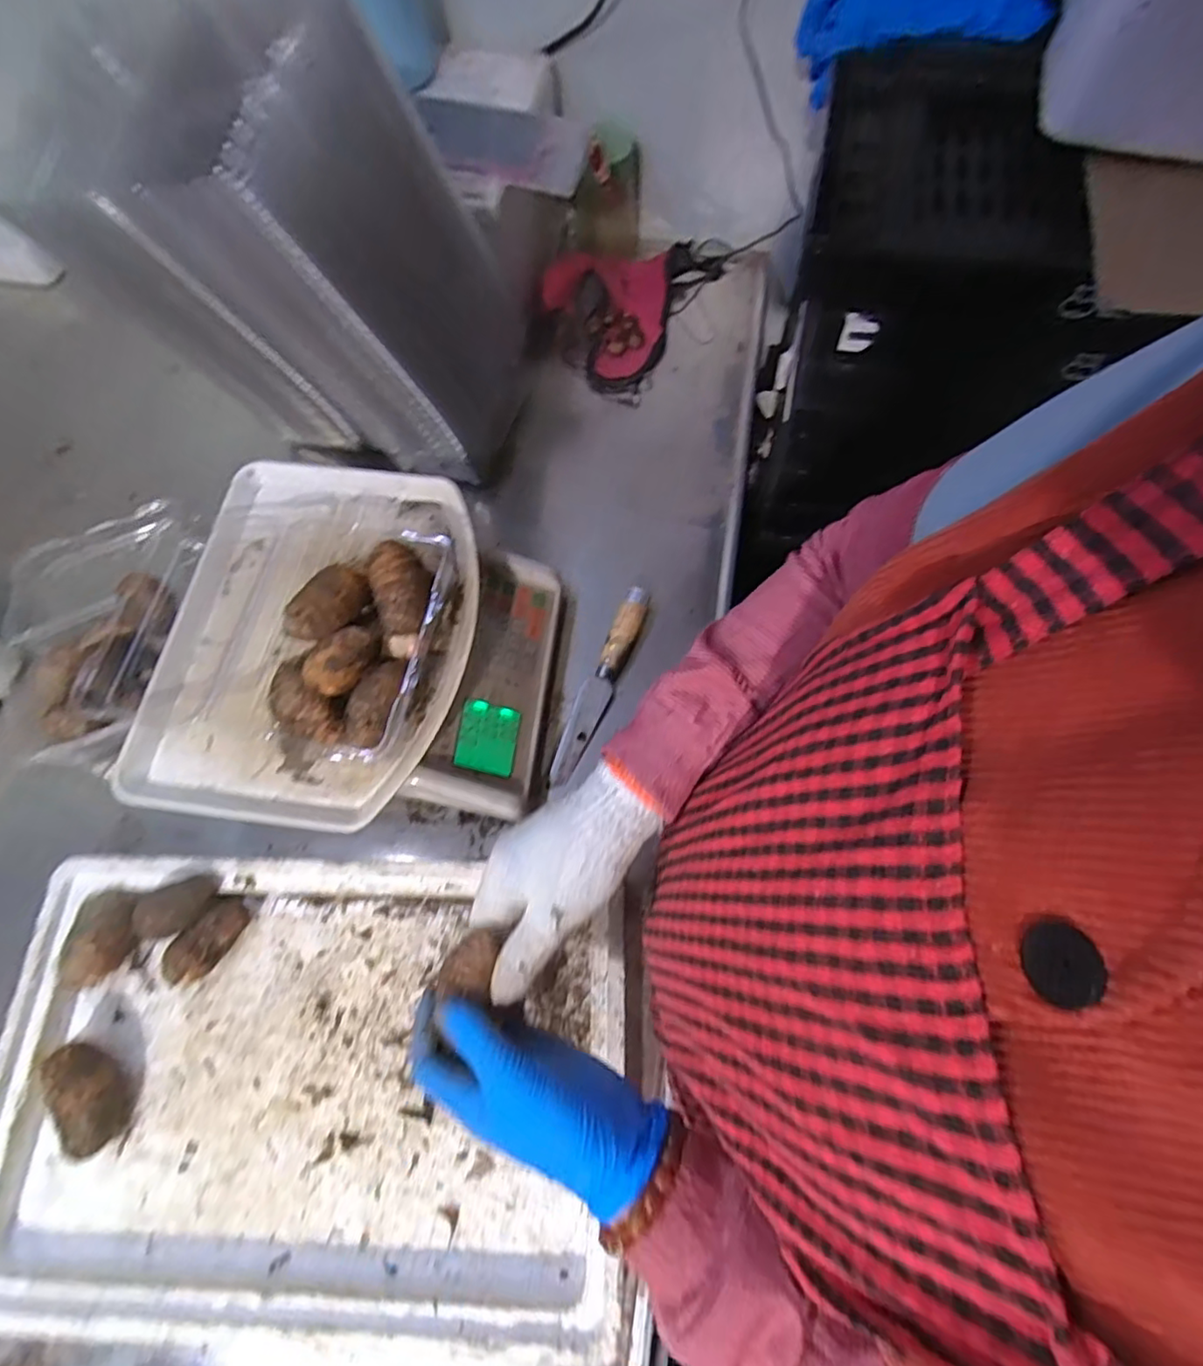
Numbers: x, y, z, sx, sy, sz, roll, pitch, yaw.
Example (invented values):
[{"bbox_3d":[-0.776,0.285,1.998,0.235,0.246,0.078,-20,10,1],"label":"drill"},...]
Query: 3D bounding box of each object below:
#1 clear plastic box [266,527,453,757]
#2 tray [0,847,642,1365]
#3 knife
[{"bbox_3d":[-0.174,-0.025,0.442,0.111,0.062,0.151,12,72,6],"label":"clear plastic box"},{"bbox_3d":[-0.213,0.282,0.459,0.458,0.047,0.299,0,71,2],"label":"tray"},{"bbox_3d":[-0.002,0.001,0.578,0.027,0.024,0.199,23,73,10],"label":"knife"}]

